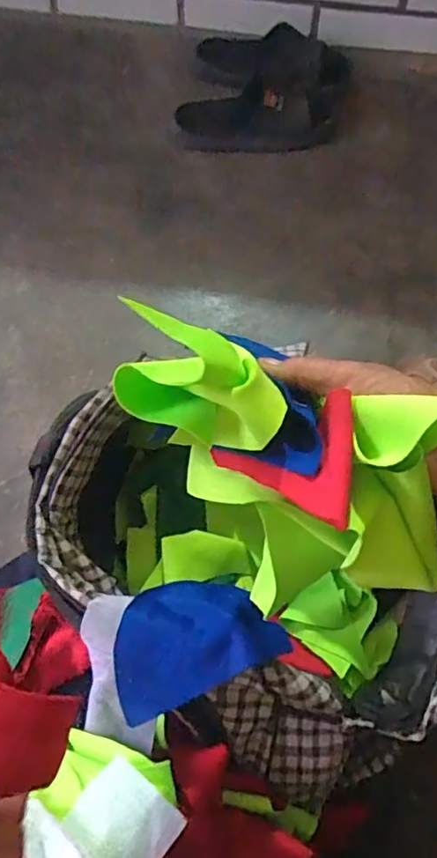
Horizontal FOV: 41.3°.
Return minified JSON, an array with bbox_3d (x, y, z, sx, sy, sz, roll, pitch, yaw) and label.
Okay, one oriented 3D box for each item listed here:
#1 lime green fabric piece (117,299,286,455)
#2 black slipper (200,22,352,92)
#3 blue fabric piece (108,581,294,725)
[{"bbox_3d":[-0.009,-0.026,0.305,0.090,0.081,0.041,19,68,9],"label":"lime green fabric piece"},{"bbox_3d":[0.094,-0.629,0.997,0.267,0.084,0.106,4,67,2],"label":"black slipper"},{"bbox_3d":[-0.024,0.174,0.496,0.137,0.054,0.095,-22,68,-9],"label":"blue fabric piece"}]

